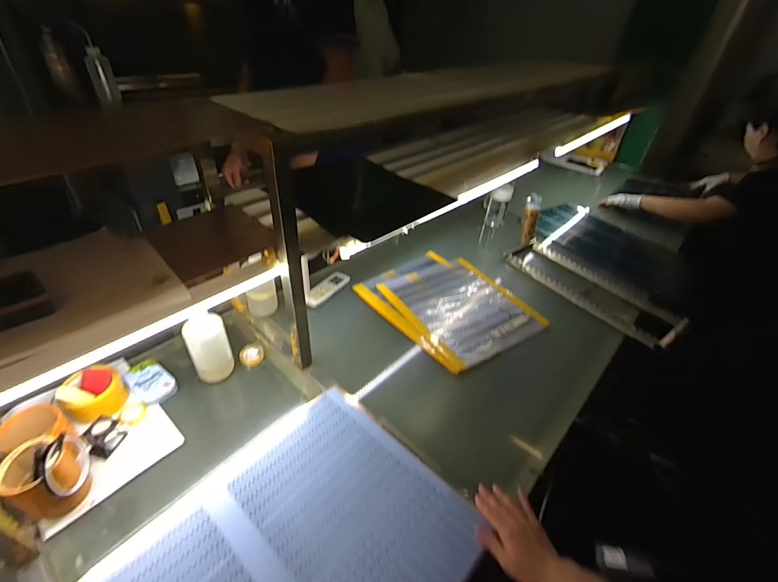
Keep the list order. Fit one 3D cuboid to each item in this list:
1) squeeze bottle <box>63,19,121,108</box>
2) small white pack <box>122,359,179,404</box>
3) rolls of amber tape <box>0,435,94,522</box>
[{"bbox_3d":[-1.073,-0.832,1.371,0.071,0.257,0.084,-12,41,-20],"label":"squeeze bottle"},{"bbox_3d":[-0.499,0.188,0.775,0.121,0.022,0.067,27,43,26],"label":"small white pack"},{"bbox_3d":[-0.537,0.293,0.582,0.086,0.111,0.087,-8,40,-15],"label":"rolls of amber tape"}]

